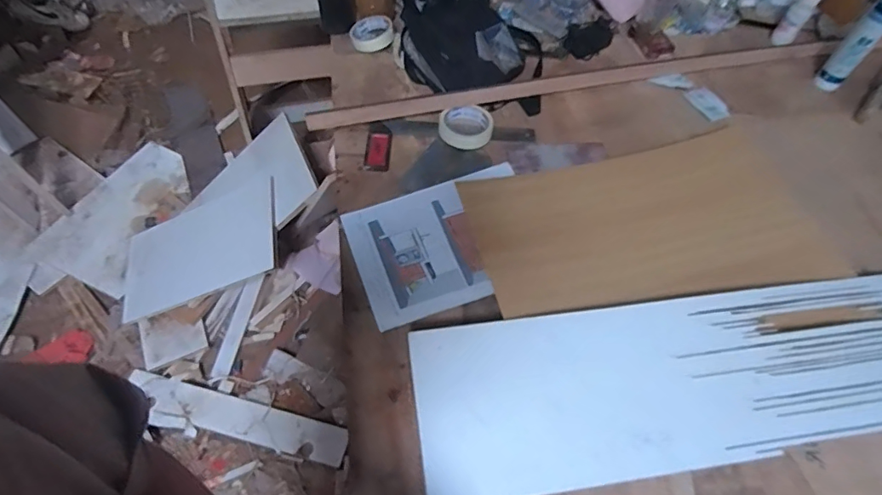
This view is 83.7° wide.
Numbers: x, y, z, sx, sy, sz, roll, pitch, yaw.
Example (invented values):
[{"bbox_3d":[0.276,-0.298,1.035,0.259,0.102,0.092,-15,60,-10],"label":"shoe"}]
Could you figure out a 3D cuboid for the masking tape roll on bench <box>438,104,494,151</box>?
[{"bbox_3d":[0.045,-0.220,0.892,0.095,0.024,0.089,1,57,-2],"label":"masking tape roll on bench"}]

